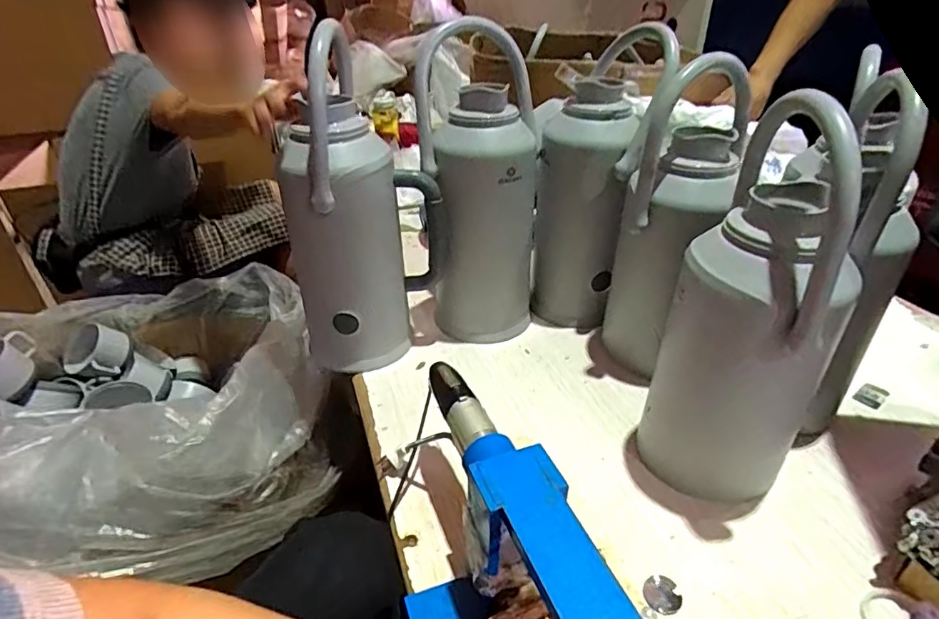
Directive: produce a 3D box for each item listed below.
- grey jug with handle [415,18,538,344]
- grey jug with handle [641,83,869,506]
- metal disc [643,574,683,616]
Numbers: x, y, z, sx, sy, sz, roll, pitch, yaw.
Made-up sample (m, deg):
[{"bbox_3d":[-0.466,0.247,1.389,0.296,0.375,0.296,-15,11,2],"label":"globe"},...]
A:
[{"bbox_3d":[0.015,-0.170,0.819,0.175,0.444,0.165,-1,33,1],"label":"grey jug with handle"},{"bbox_3d":[0.296,0.012,0.559,0.159,0.438,0.129,21,39,31],"label":"grey jug with handle"},{"bbox_3d":[0.193,0.285,0.529,0.040,0.004,0.035,-27,41,-34],"label":"metal disc"}]

